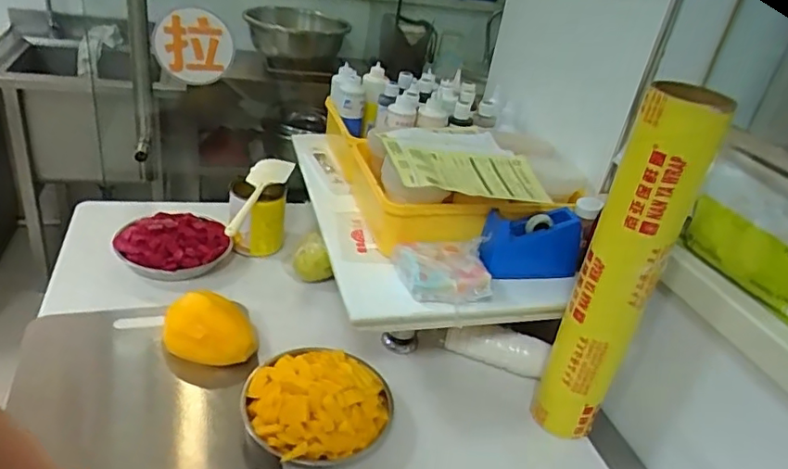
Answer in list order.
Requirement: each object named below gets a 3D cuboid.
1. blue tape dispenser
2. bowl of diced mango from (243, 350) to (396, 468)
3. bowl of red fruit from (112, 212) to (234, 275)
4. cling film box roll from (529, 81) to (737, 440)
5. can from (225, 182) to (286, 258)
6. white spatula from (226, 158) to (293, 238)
[{"bbox_3d":[0.191,0.015,0.807,0.146,0.090,0.046,7,31,-5],"label":"blue tape dispenser"},{"bbox_3d":[-0.099,0.212,0.720,0.171,0.078,0.175,7,31,-4],"label":"bowl of diced mango"},{"bbox_3d":[-0.367,0.016,0.971,0.155,0.062,0.161,7,31,-4],"label":"bowl of red fruit"},{"bbox_3d":[0.254,0.065,0.667,0.081,0.462,0.064,30,36,29],"label":"cling film box roll"},{"bbox_3d":[-0.245,-0.022,1.030,0.100,0.113,0.093,-2,33,-20],"label":"can"},{"bbox_3d":[-0.236,-0.074,1.029,0.070,0.044,0.222,8,32,1],"label":"white spatula"}]

